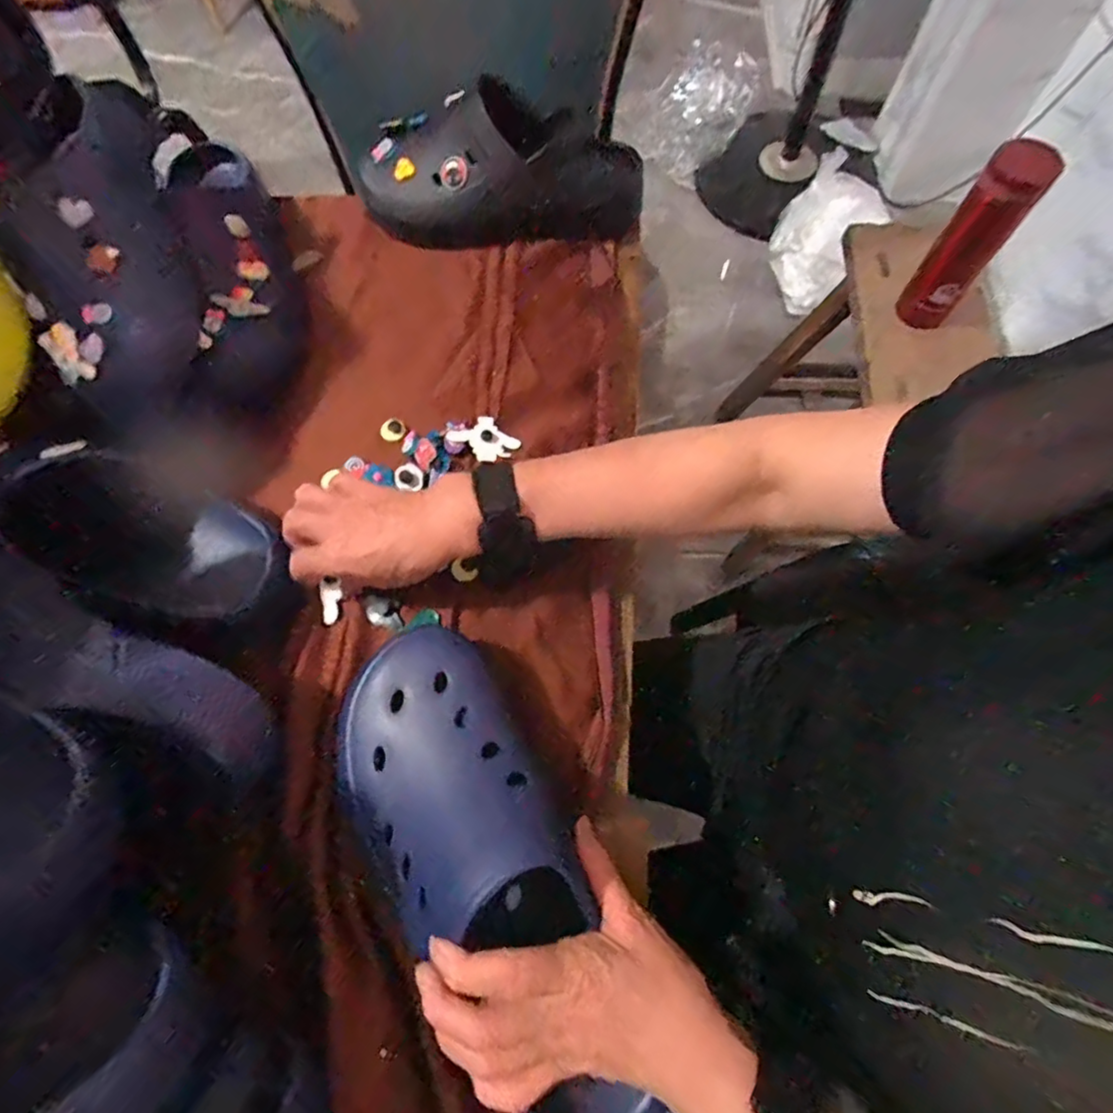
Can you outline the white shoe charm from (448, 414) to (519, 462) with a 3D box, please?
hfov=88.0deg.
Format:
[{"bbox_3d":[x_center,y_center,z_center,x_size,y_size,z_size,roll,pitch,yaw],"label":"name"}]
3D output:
[{"bbox_3d":[-0.060,-0.099,0.485,0.050,0.008,0.036,38,76,14],"label":"white shoe charm"}]

